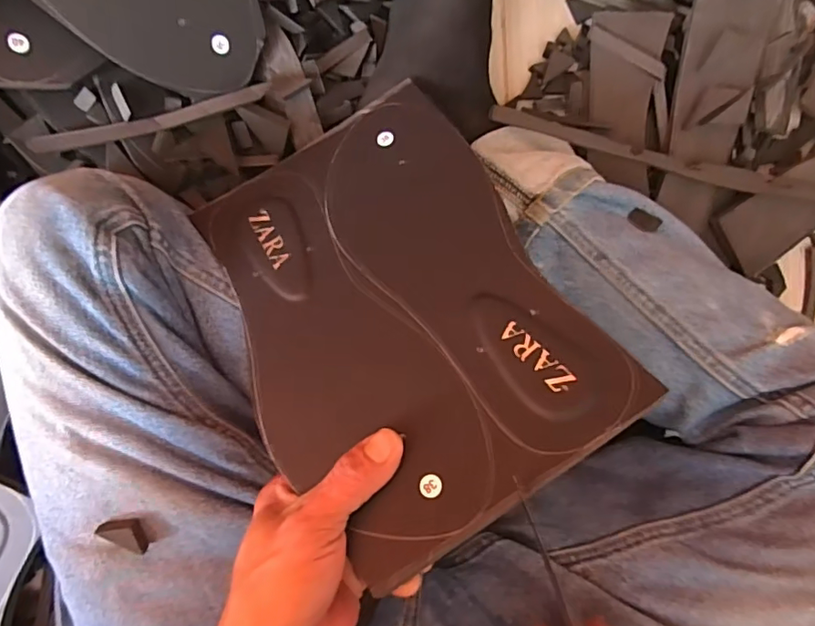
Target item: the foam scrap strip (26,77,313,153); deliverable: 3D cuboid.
[{"bbox_3d":[-0.158,-0.136,0.360,0.183,0.020,0.015,-17,96,-6],"label":"foam scrap strip"}]

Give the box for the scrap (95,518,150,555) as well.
[{"bbox_3d":[-0.160,0.125,0.302,0.029,0.006,0.014,31,90,-8],"label":"scrap"}]

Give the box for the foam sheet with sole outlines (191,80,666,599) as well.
[{"bbox_3d":[-0.011,-0.010,0.299,0.171,0.007,0.252,-28,64,-5],"label":"foam sheet with sole outlines"}]

